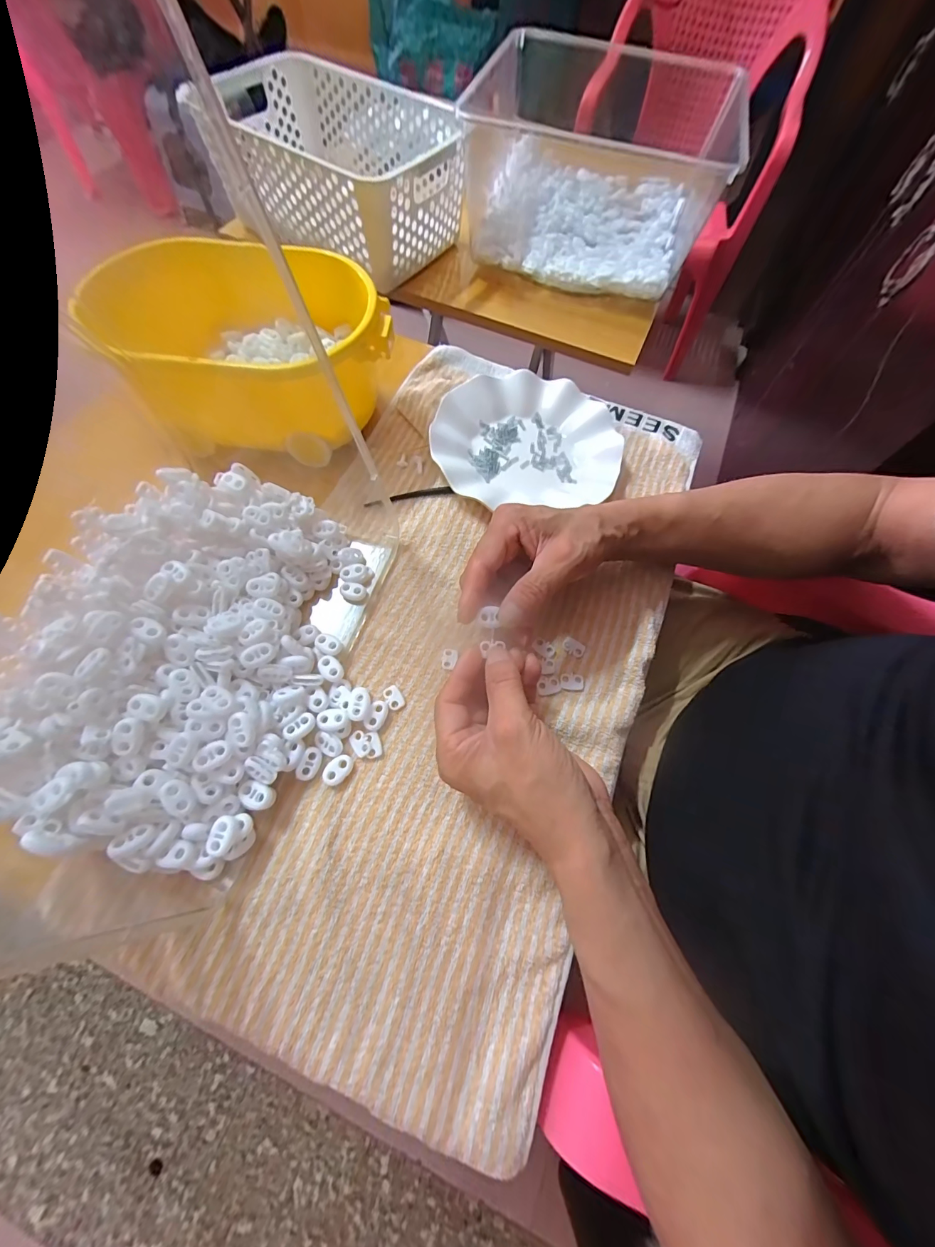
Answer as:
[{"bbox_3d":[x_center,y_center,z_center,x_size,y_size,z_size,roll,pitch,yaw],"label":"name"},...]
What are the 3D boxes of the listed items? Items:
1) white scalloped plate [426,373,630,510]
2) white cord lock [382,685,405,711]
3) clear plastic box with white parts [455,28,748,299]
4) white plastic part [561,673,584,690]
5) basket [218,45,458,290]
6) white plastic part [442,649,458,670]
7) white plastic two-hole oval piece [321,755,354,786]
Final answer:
[{"bbox_3d":[0.057,-0.187,0.406,0.177,0.025,0.154,-2,67,-4],"label":"white scalloped plate"},{"bbox_3d":[-0.057,0.056,0.308,0.012,0.004,0.020,-28,71,-13],"label":"white cord lock"},{"bbox_3d":[0.172,-0.587,0.523,0.296,0.137,0.306,21,68,6],"label":"clear plastic box with white parts"},{"bbox_3d":[0.082,0.045,0.318,0.018,0.004,0.012,4,67,-1],"label":"white plastic part"},{"bbox_3d":[-0.155,-0.575,0.512,0.306,0.102,0.199,37,70,13],"label":"basket"},{"bbox_3d":[-0.014,0.028,0.323,0.012,0.005,0.018,13,67,3],"label":"white plastic part"},{"bbox_3d":[-0.091,0.102,0.283,0.023,0.004,0.016,-33,72,-15],"label":"white plastic two-hole oval piece"}]

